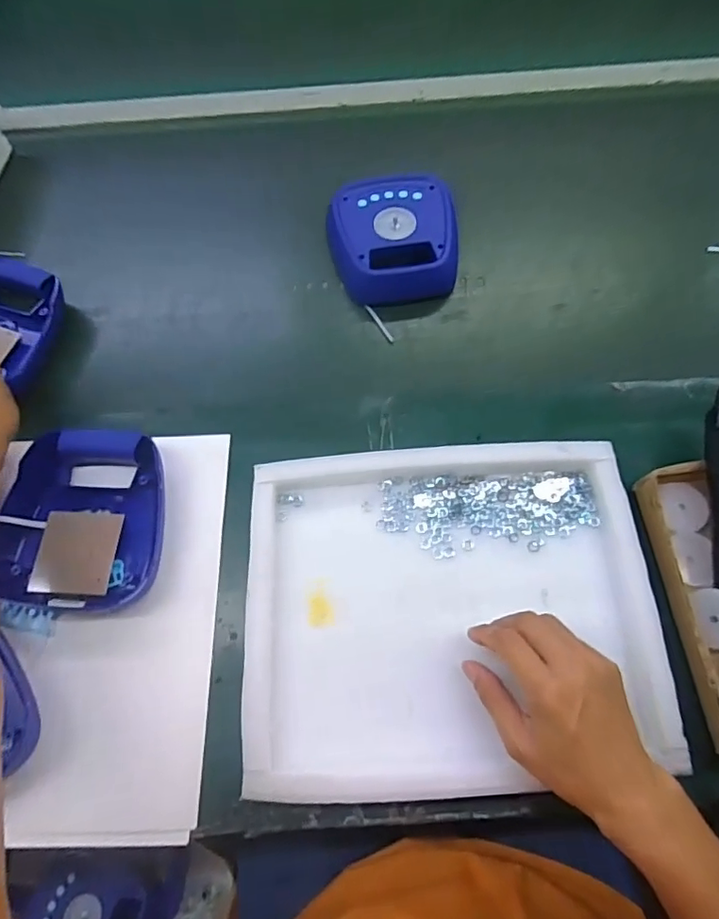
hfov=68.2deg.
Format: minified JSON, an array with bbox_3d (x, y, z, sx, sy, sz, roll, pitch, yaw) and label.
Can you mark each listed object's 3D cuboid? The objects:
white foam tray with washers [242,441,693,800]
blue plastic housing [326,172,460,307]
[{"bbox_3d":[0.078,0.128,0.483,0.355,0.032,0.303,-3,67,1],"label":"white foam tray with washers"},{"bbox_3d":[0.044,-0.282,0.674,0.157,0.060,0.168,-9,62,0],"label":"blue plastic housing"}]

